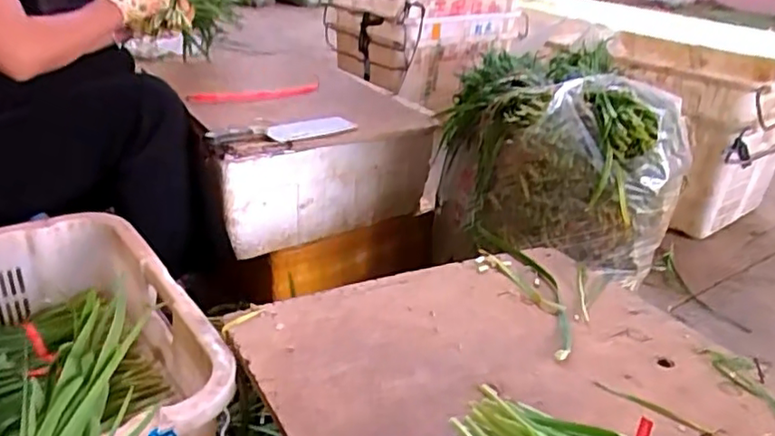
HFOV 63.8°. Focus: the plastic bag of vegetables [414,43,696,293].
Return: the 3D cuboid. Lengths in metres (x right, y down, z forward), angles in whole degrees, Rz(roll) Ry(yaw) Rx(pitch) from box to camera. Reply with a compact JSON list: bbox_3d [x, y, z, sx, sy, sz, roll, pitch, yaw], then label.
[{"bbox_3d":[0.297,-0.114,1.128,0.375,0.288,0.451,5,27,1],"label":"plastic bag of vegetables"}]

